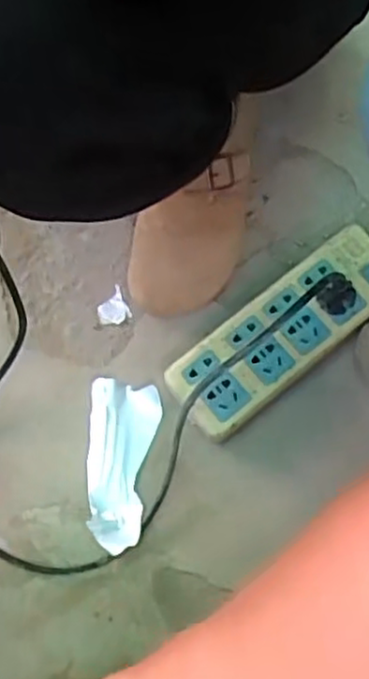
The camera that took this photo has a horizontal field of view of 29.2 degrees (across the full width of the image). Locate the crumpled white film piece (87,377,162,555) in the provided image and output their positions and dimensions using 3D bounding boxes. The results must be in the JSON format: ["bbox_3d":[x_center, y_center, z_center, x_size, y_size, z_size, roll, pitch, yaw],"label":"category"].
[{"bbox_3d":[-0.055,0.110,0.627,0.060,0.030,0.144,2,72,0],"label":"crumpled white film piece"}]

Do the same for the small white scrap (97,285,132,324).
[{"bbox_3d":[-0.069,-0.030,0.673,0.029,0.009,0.032,-25,74,-9],"label":"small white scrap"}]

